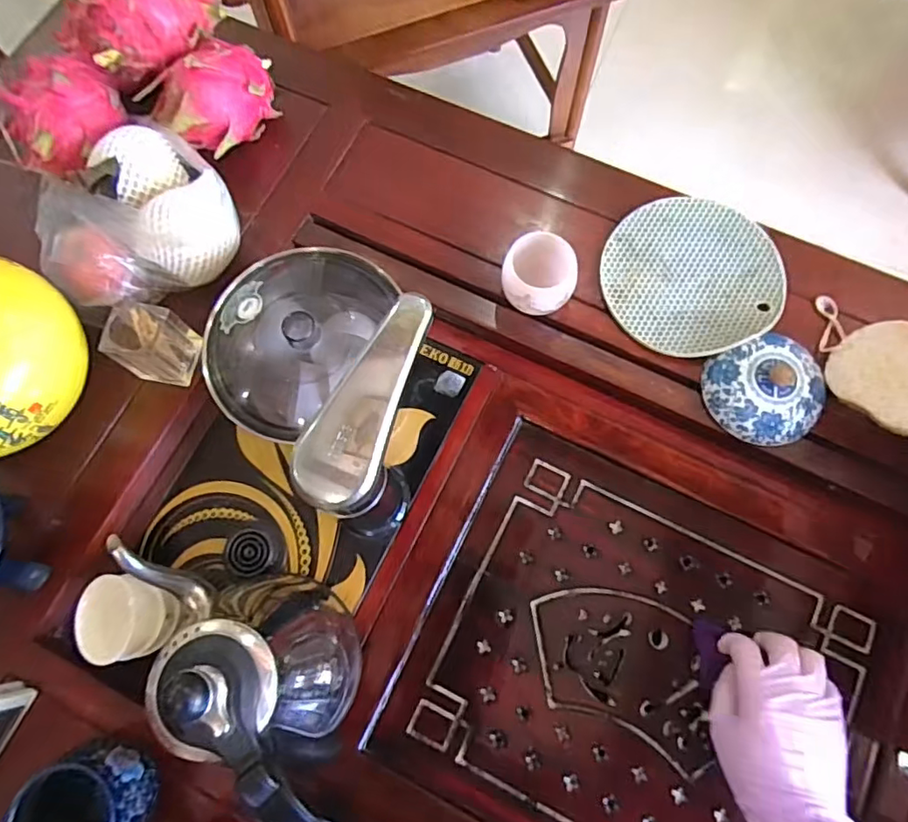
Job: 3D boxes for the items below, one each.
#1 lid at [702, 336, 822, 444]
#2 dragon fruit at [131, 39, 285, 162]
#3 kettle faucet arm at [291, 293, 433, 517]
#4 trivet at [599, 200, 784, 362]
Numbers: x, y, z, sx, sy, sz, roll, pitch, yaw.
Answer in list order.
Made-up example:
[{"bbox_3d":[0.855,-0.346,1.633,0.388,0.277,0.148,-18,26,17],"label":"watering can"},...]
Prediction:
[{"bbox_3d":[0.263,-0.017,0.488,0.088,0.025,0.087,0,74,2],"label":"lid"},{"bbox_3d":[-0.222,-0.299,0.544,0.072,0.071,0.116,43,80,12],"label":"dragon fruit"},{"bbox_3d":[-0.058,-0.009,0.366,0.055,0.018,0.143,14,75,6],"label":"kettle faucet arm"},{"bbox_3d":[0.218,-0.125,0.531,0.157,0.011,0.155,-1,72,2],"label":"trivet"}]

